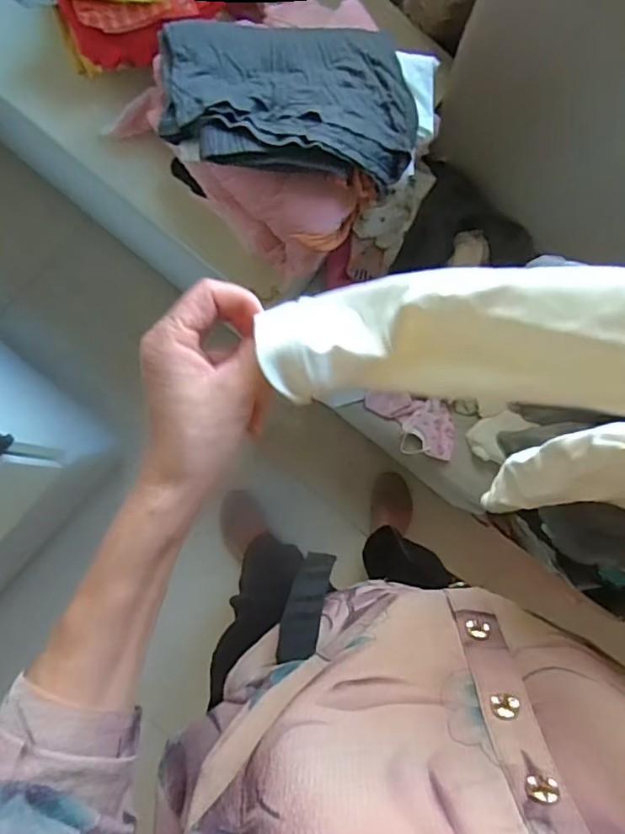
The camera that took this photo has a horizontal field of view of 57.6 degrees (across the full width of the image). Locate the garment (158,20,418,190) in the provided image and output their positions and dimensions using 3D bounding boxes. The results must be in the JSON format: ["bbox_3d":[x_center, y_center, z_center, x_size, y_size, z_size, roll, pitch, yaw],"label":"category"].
[{"bbox_3d":[-0.025,-0.366,0.639,0.287,0.062,0.176,5,88,-7],"label":"garment"}]

